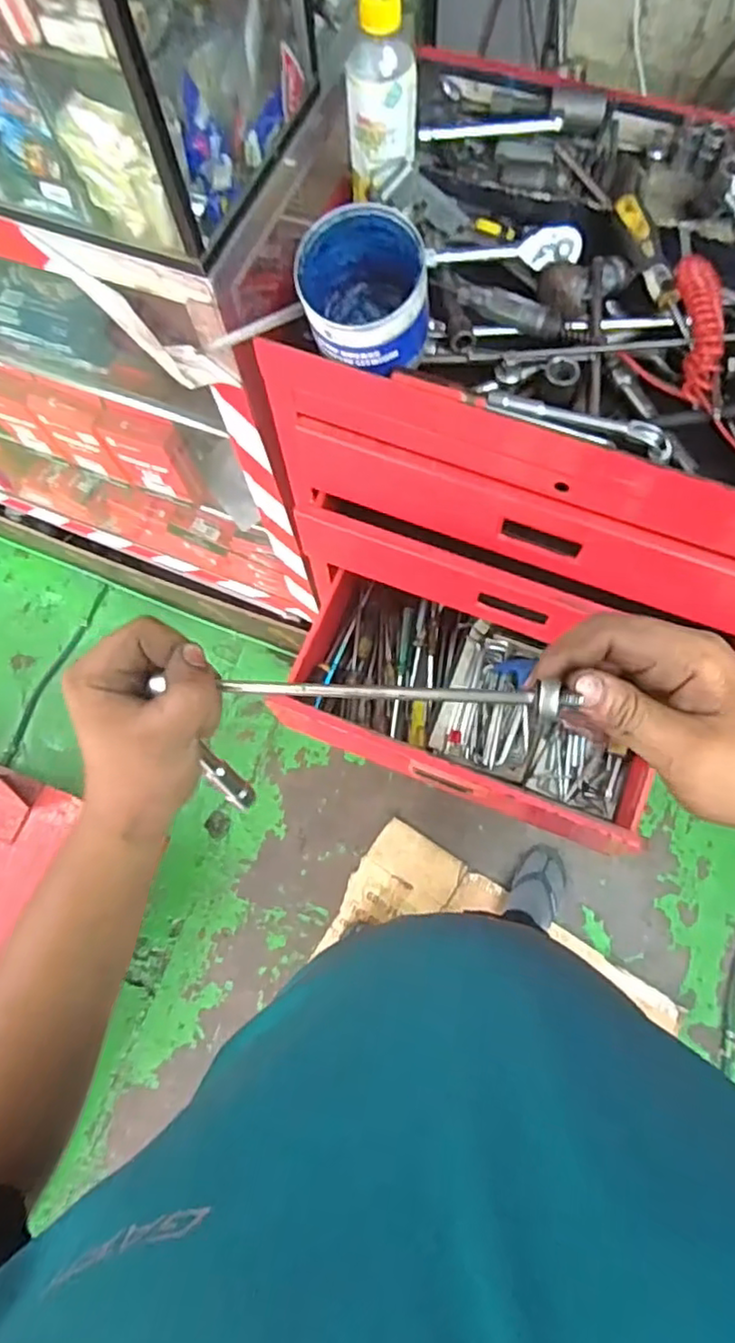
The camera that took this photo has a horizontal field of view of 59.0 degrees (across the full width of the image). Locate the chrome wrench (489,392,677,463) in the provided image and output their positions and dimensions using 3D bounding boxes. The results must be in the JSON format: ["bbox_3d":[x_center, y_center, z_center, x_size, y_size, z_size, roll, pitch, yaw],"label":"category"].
[{"bbox_3d":[0.183,-0.216,0.554,0.160,0.022,0.021,19,74,8],"label":"chrome wrench"}]

